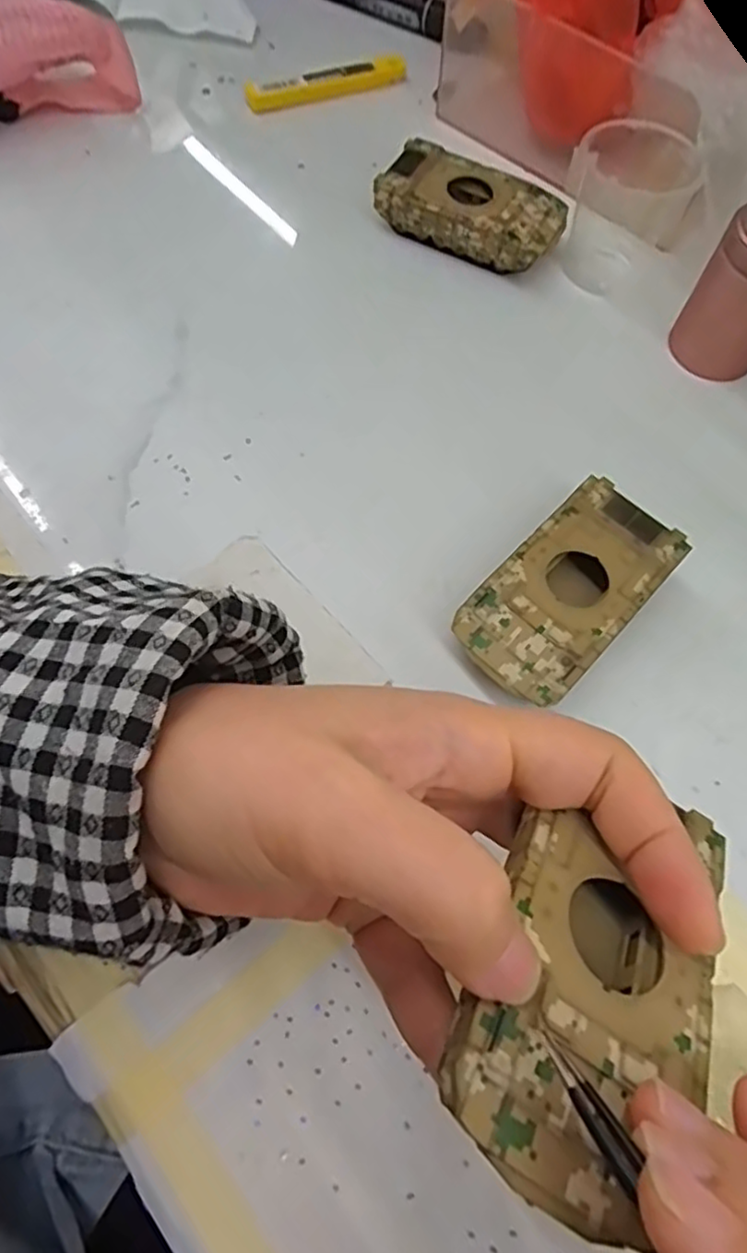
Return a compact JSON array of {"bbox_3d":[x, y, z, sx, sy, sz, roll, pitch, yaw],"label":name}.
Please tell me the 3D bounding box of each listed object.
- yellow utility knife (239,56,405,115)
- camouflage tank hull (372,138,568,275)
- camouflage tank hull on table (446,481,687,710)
[{"bbox_3d":[-0.027,-0.334,0.415,0.102,0.012,0.017,-19,68,-11],"label":"yellow utility knife"},{"bbox_3d":[0.053,-0.222,0.362,0.094,0.027,0.048,25,67,8],"label":"camouflage tank hull"},{"bbox_3d":[0.075,-0.011,0.268,0.049,0.025,0.095,42,70,14],"label":"camouflage tank hull on table"}]

